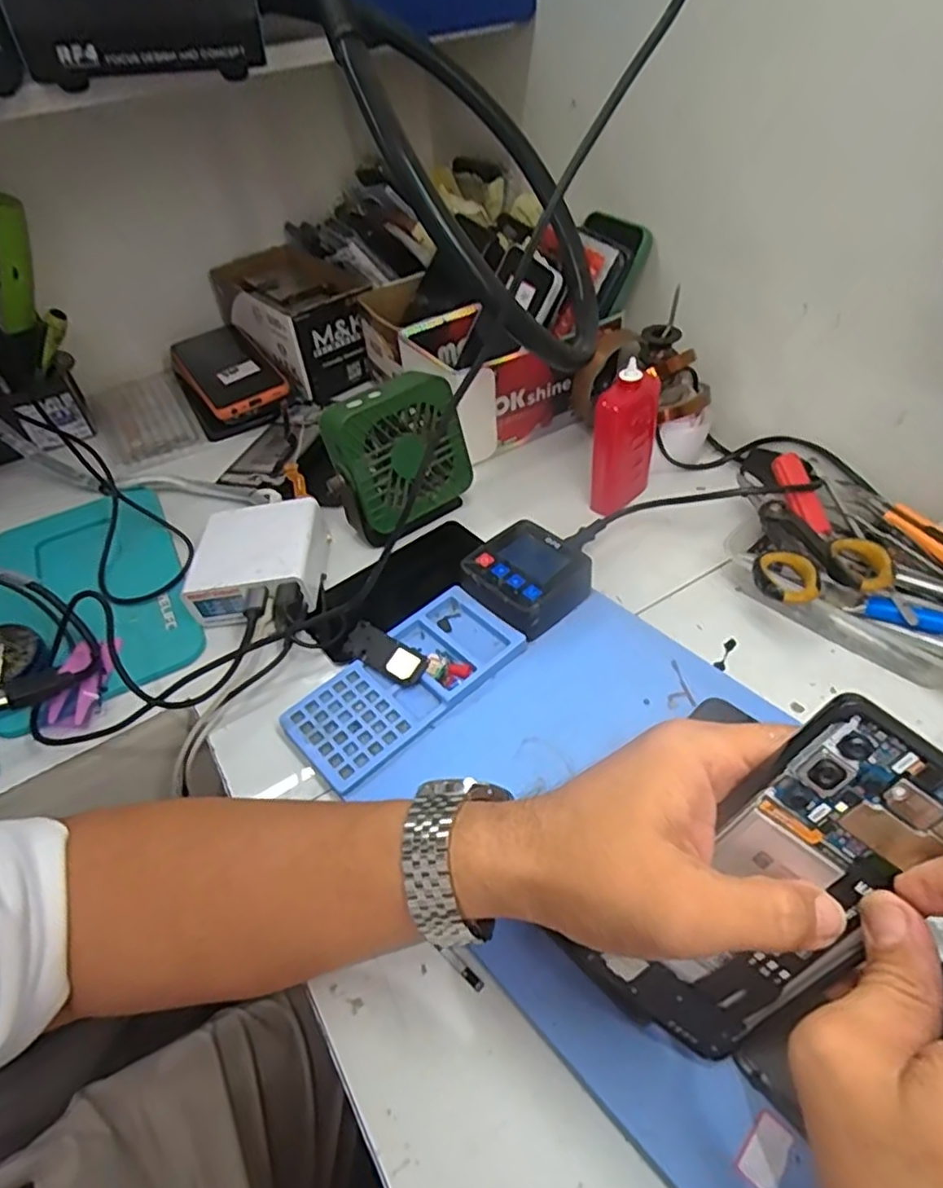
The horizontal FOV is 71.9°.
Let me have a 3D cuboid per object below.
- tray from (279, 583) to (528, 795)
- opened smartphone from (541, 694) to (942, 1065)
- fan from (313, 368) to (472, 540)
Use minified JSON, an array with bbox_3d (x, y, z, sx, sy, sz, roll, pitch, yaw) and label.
[{"bbox_3d":[-0.040,0.057,0.413,0.150,0.017,0.069,-36,53,-26],"label":"tray"},{"bbox_3d":[0.110,0.117,0.244,0.079,0.167,0.007,39,24,3],"label":"opened smartphone"},{"bbox_3d":[-0.059,-0.107,0.497,0.099,0.104,0.048,-36,37,-19],"label":"fan"}]

